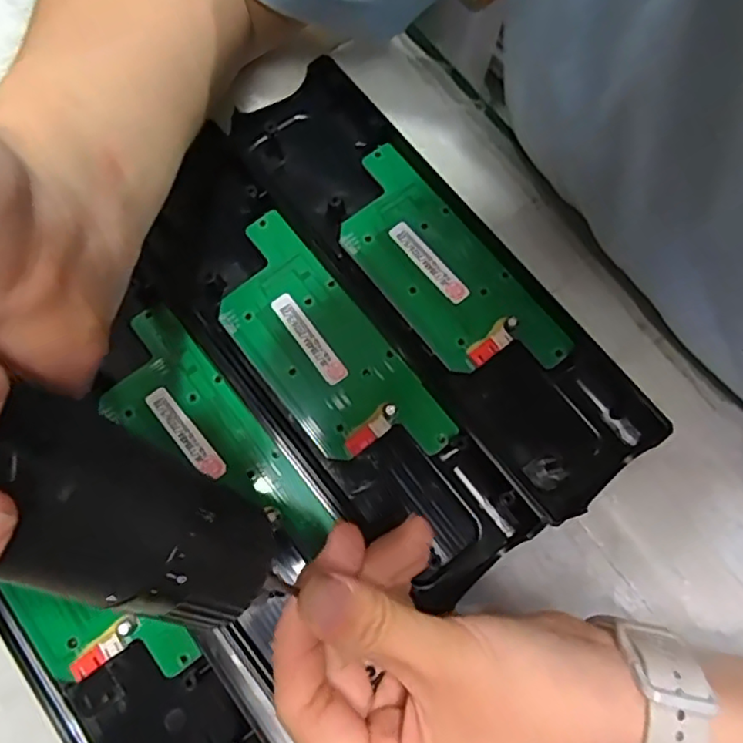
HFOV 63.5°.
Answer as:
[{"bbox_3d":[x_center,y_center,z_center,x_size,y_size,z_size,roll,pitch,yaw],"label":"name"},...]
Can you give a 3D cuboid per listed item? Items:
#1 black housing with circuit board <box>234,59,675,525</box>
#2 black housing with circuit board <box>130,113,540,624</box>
[{"bbox_3d":[0.034,-0.049,0.290,0.078,0.019,0.244,-38,81,-10],"label":"black housing with circuit board"},{"bbox_3d":[-0.025,-0.006,0.281,0.071,0.017,0.238,-39,81,-10],"label":"black housing with circuit board"}]

